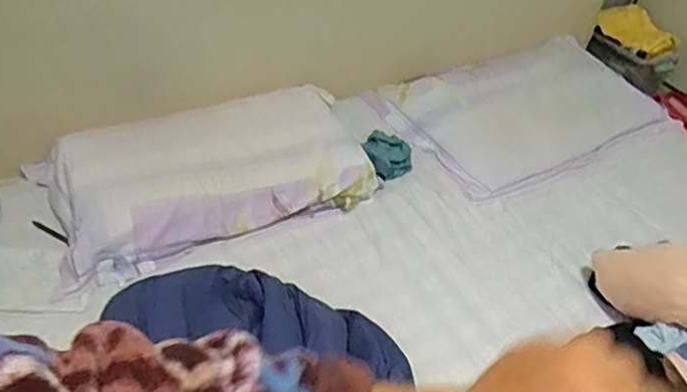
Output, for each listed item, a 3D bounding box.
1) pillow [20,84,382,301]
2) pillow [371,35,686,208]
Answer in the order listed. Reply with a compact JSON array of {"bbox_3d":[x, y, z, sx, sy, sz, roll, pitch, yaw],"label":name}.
[{"bbox_3d":[-0.300,-0.069,1.400,0.677,0.155,0.377,-16,45,-24],"label":"pillow"},{"bbox_3d":[0.495,-0.243,1.732,0.738,0.071,0.456,-22,63,-20],"label":"pillow"}]

